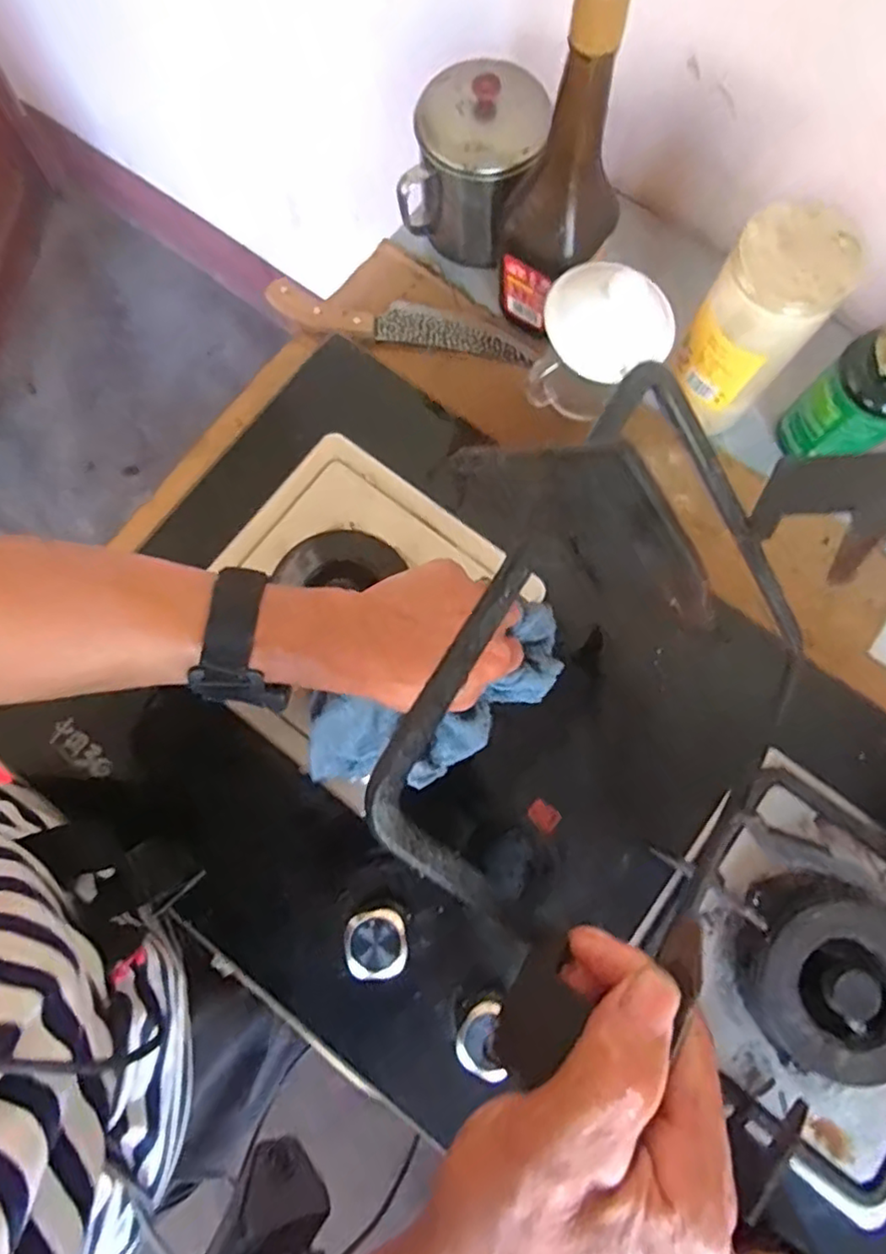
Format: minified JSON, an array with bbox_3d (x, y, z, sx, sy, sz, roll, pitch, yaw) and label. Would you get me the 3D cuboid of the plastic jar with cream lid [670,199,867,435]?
[{"bbox_3d":[0.241,-0.234,0.500,0.079,0.156,0.070,35,78,7],"label":"plastic jar with cream lid"}]

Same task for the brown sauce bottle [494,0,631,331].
[{"bbox_3d":[0.089,-0.339,0.473,0.093,0.235,0.069,21,77,4],"label":"brown sauce bottle"}]

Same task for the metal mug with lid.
[{"bbox_3d":[0.026,-0.412,0.575,0.098,0.139,0.100,15,77,2],"label":"metal mug with lid"}]

